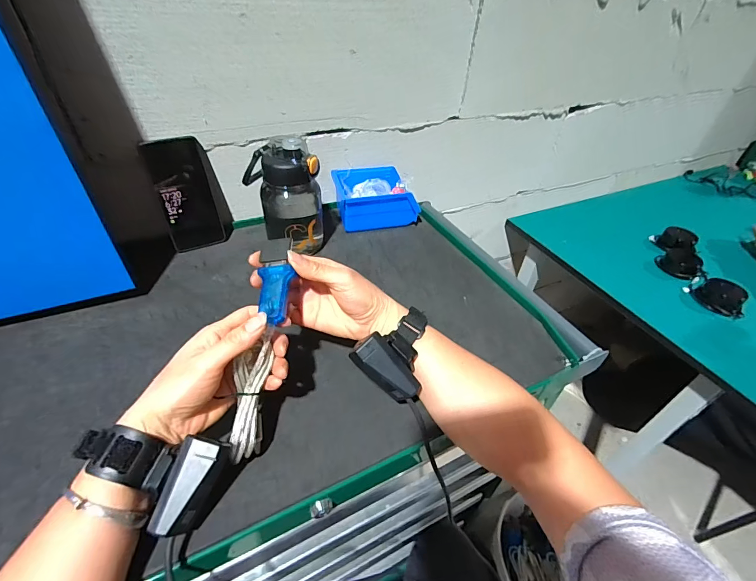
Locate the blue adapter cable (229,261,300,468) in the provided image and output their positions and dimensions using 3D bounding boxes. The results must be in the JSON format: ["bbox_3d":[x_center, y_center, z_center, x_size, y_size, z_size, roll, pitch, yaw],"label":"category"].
[{"bbox_3d":[-0.107,0.060,0.348,0.031,0.038,0.181,9,80,5],"label":"blue adapter cable"}]

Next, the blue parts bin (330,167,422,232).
[{"bbox_3d":[-0.007,-0.165,0.660,0.135,0.063,0.114,-8,43,-13],"label":"blue parts bin"}]

